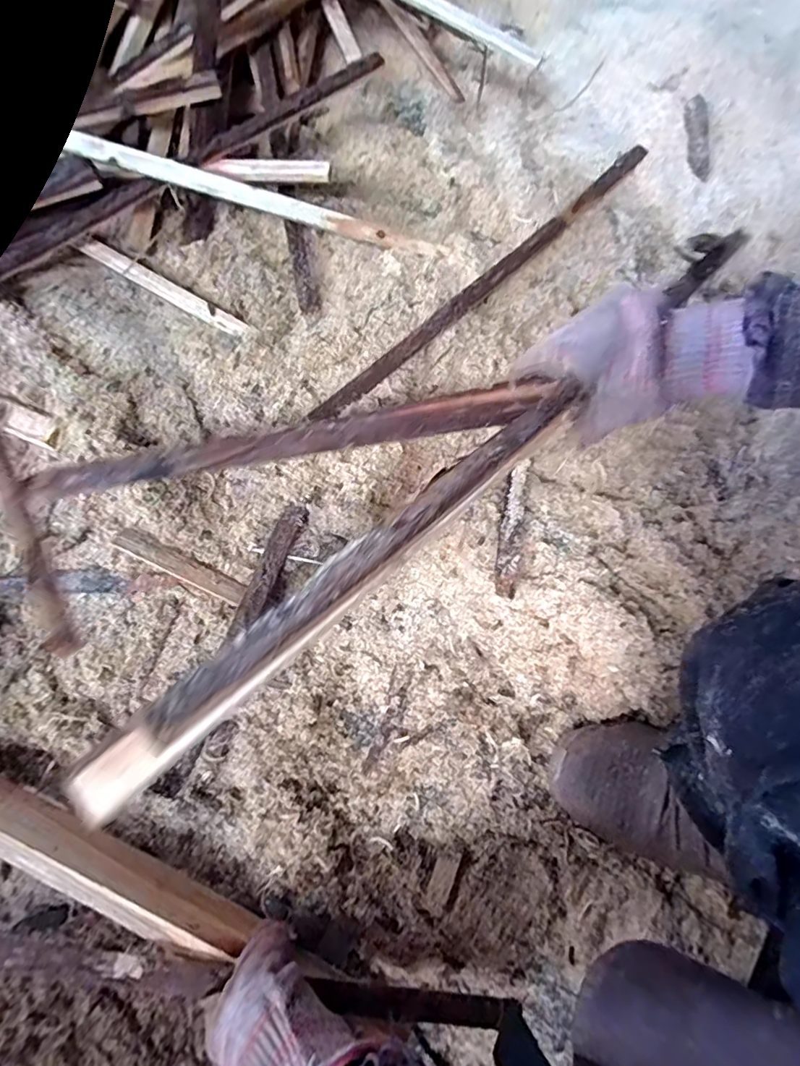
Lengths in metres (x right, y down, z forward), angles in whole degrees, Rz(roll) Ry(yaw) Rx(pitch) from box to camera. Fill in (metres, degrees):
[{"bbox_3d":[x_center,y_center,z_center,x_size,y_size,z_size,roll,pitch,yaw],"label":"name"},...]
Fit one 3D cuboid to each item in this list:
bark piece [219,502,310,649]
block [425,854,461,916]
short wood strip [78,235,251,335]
[{"bbox_3d":[-0.111,0.034,0.419,0.022,0.009,0.124,24,78,5],"label":"bark piece"},{"bbox_3d":[0.031,0.258,0.375,0.017,0.004,0.041,21,77,4],"label":"block"},{"bbox_3d":[-0.230,-0.238,0.487,0.196,0.007,0.018,31,94,10],"label":"short wood strip"}]

